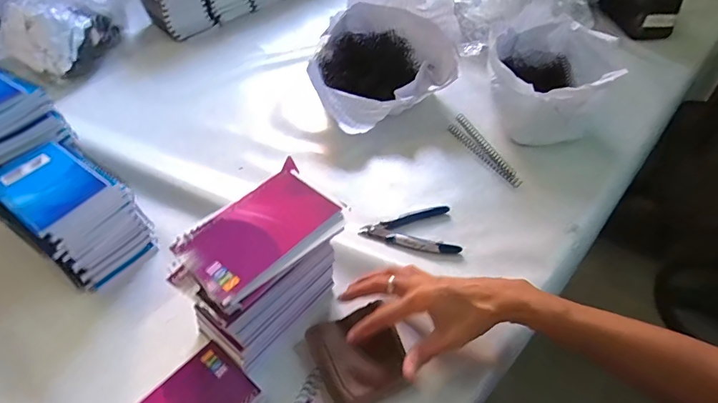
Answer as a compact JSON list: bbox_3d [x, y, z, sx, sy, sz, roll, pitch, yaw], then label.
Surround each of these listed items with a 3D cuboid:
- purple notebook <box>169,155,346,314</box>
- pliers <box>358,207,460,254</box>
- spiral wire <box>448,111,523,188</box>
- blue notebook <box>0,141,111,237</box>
[{"bbox_3d":[-0.086,0.025,0.374,0.089,0.017,0.130,35,58,29],"label":"purple notebook"},{"bbox_3d":[0.065,0.031,0.533,0.118,0.011,0.067,6,48,8],"label":"pliers"},{"bbox_3d":[0.179,-0.078,0.624,0.032,0.009,0.162,-18,49,-13],"label":"spiral wire"},{"bbox_3d":[-0.346,-0.022,0.465,0.132,0.008,0.083,27,54,25],"label":"blue notebook"}]

